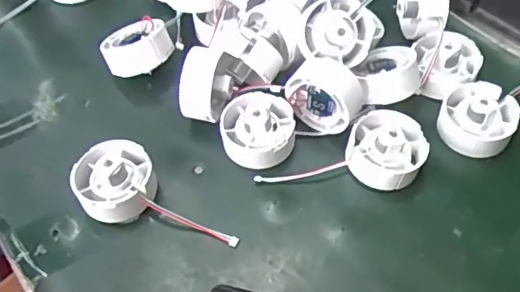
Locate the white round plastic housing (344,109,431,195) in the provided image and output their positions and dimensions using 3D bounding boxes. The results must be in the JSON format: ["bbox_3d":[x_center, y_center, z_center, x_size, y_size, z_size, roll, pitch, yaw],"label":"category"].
[{"bbox_3d":[0.093,0.003,0.408,0.053,0.033,0.057,-1,54,2],"label":"white round plastic housing"}]

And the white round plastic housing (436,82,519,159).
[{"bbox_3d":[0.165,-0.021,0.423,0.054,0.031,0.059,-1,54,2],"label":"white round plastic housing"}]

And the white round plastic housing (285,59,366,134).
[{"bbox_3d":[0.049,-0.038,0.420,0.053,0.051,0.031,28,60,21],"label":"white round plastic housing"}]

